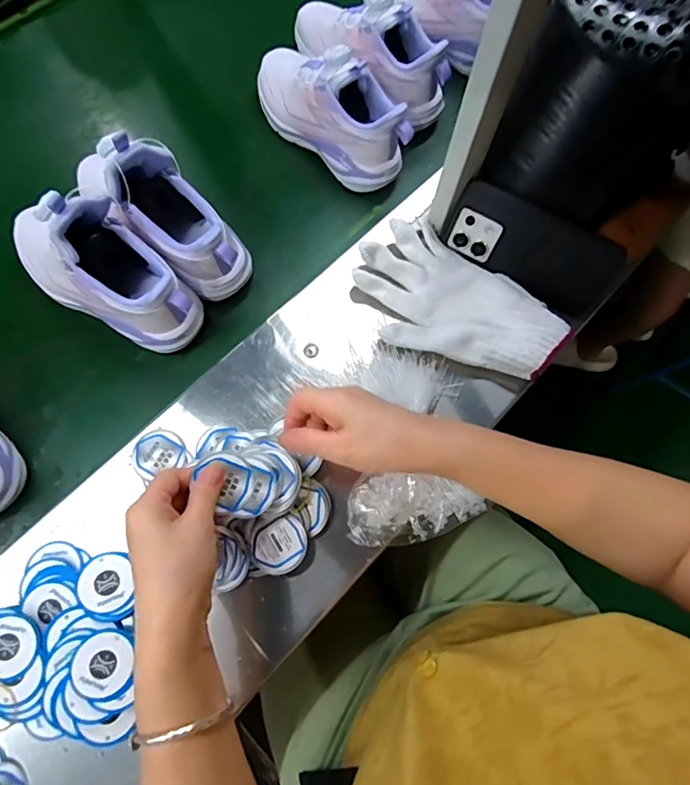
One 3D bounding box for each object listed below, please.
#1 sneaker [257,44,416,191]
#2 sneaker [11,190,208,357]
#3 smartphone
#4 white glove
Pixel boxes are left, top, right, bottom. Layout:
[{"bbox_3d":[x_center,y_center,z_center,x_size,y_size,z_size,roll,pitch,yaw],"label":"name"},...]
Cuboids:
[{"bbox_3d":[-0.023,-0.329,0.536,0.223,0.106,0.091,42,75,9],"label":"sneaker"},{"bbox_3d":[-0.241,-0.124,0.459,0.216,0.140,0.083,27,73,5],"label":"sneaker"},{"bbox_3d":[0.185,-0.147,0.478,0.163,0.079,0.015,33,38,5],"label":"smartphone"},{"bbox_3d":[0.107,-0.087,0.471,0.202,0.030,0.123,35,74,7],"label":"white glove"}]

